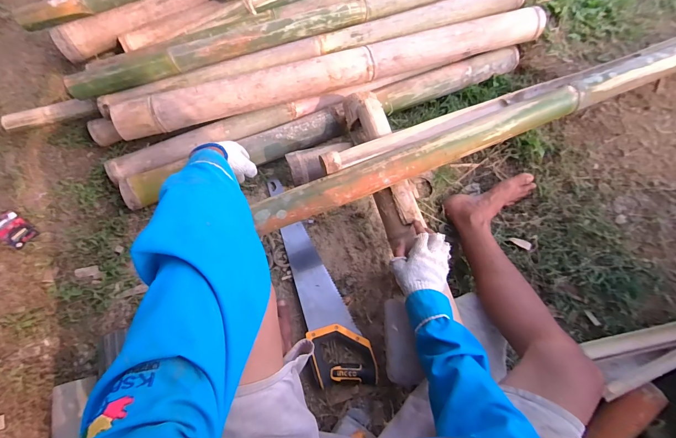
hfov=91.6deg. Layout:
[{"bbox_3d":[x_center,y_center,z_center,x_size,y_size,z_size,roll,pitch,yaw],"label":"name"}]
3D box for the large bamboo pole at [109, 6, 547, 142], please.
[{"bbox_3d":[0.020,-0.415,0.893,1.193,0.073,0.107,-16,68,-8],"label":"large bamboo pole"}]

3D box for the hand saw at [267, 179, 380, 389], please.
[{"bbox_3d":[-0.072,0.136,0.813,0.128,0.025,0.554,-21,69,-10],"label":"hand saw"}]

